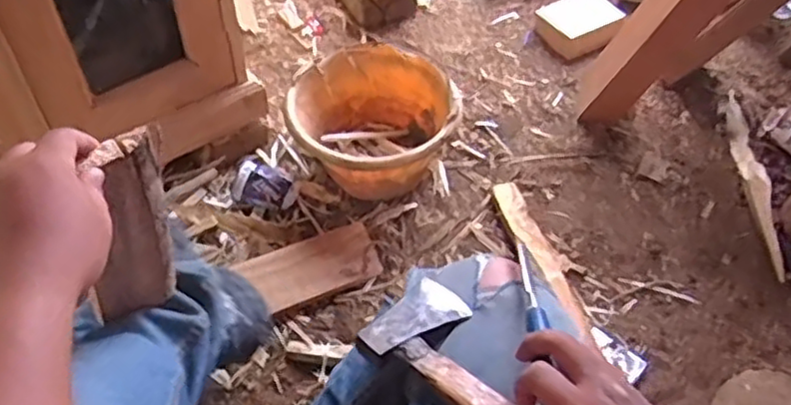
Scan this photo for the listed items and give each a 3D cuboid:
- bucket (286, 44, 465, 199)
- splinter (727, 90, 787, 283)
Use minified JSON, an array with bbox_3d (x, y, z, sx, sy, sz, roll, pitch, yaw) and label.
[{"bbox_3d":[-0.038,-0.119,1.093,0.236,0.162,0.233,1,53,-1],"label":"bucket"},{"bbox_3d":[0.561,-0.037,1.095,0.039,0.019,0.349,4,53,1],"label":"splinter"}]

